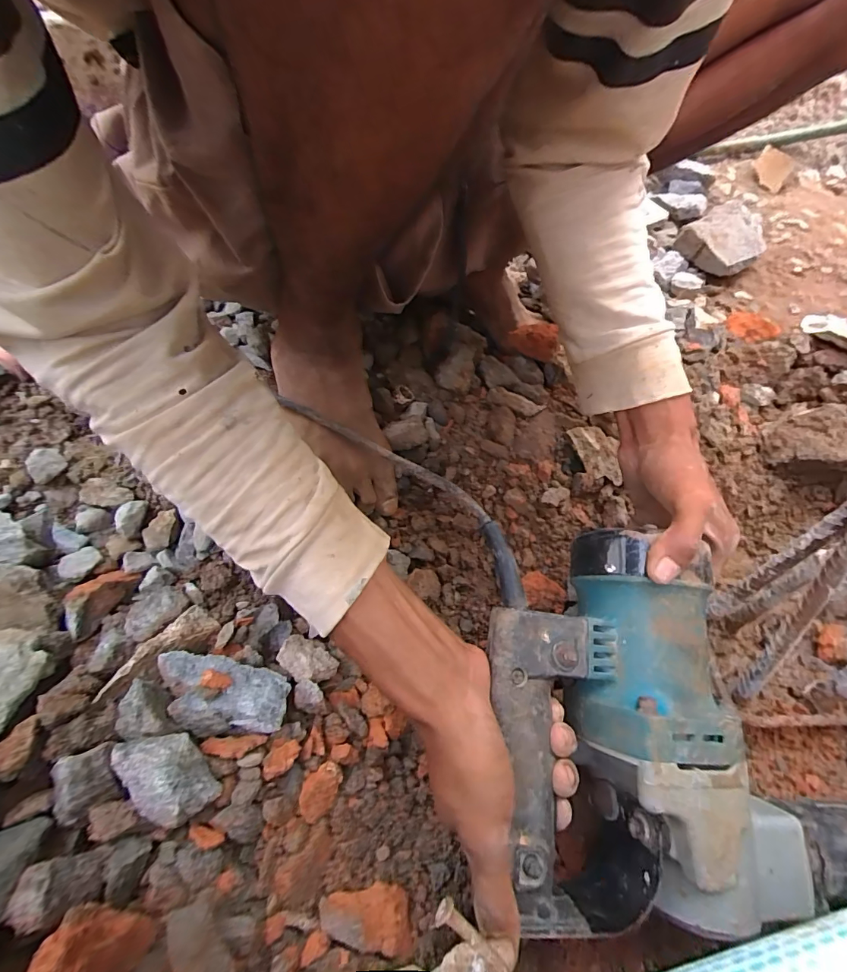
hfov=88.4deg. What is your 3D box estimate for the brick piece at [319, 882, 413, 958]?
[{"bbox_3d":[-0.033,0.273,0.276,0.065,0.017,0.031,26,51,-18],"label":"brick piece"}]

